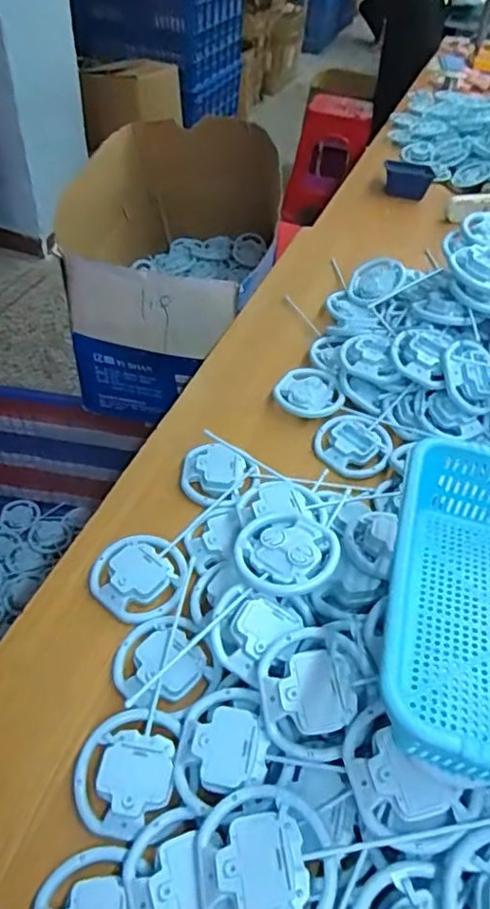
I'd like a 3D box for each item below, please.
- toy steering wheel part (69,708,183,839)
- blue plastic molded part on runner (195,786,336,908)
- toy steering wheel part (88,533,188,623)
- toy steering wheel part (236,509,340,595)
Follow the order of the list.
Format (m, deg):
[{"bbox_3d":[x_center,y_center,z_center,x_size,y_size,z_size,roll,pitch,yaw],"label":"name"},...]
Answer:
[{"bbox_3d":[-0.102,0.274,0.501,0.088,0.029,0.097,0,47,-5],"label":"toy steering wheel part"},{"bbox_3d":[0.015,0.298,0.418,0.096,0.030,0.101,3,46,-3],"label":"blue plastic molded part on runner"},{"bbox_3d":[-0.114,0.132,0.639,0.103,0.031,0.097,3,46,-3],"label":"toy steering wheel part"},{"bbox_3d":[0.044,0.096,0.592,0.105,0.024,0.105,-7,43,7],"label":"toy steering wheel part"}]

